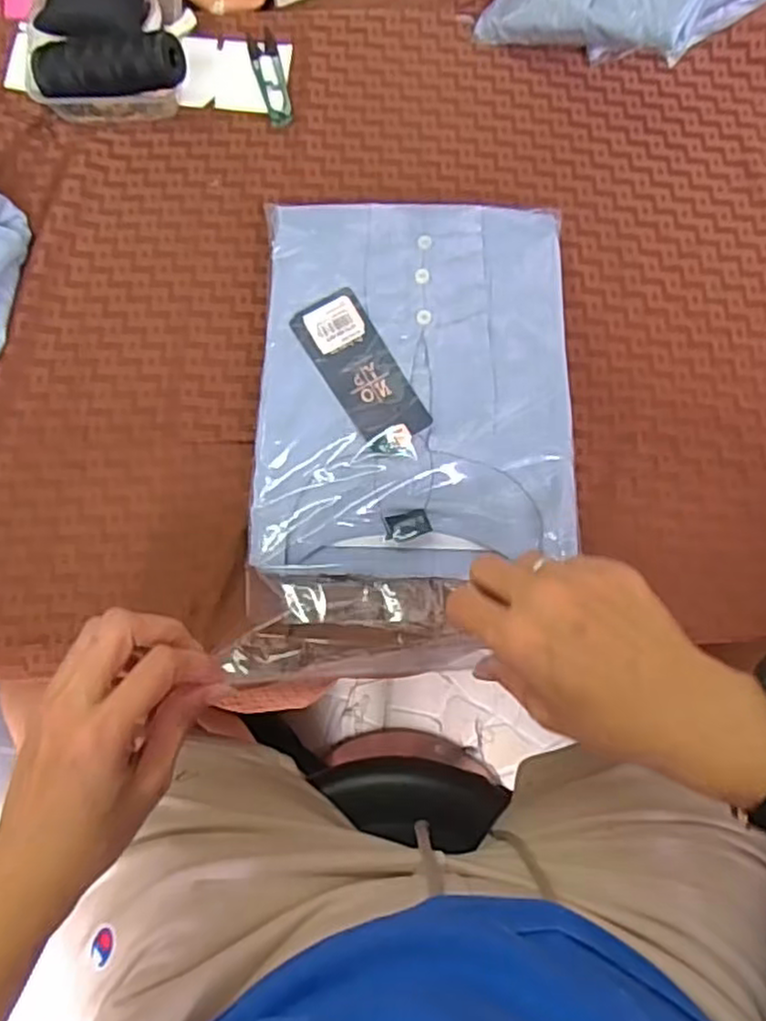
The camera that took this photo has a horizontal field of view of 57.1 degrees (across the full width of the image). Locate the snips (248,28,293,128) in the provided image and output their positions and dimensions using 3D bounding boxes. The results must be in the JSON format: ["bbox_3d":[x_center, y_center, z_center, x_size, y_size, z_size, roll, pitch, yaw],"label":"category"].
[{"bbox_3d":[-0.094,-0.363,0.588,0.022,0.004,0.102,-12,73,-4],"label":"snips"}]

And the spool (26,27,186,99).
[{"bbox_3d":[-0.213,-0.339,0.536,0.121,0.030,0.037,5,72,15],"label":"spool"}]

